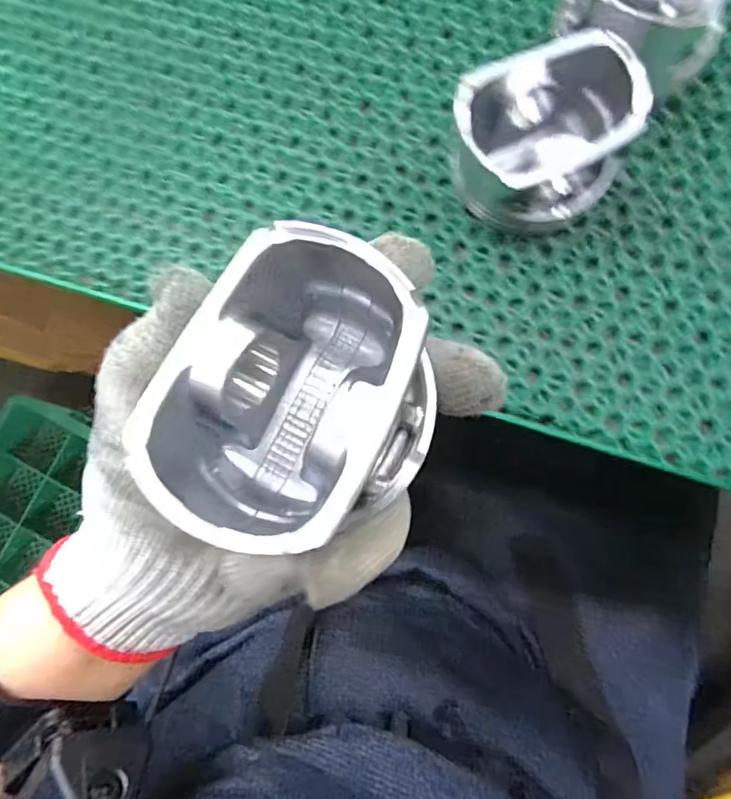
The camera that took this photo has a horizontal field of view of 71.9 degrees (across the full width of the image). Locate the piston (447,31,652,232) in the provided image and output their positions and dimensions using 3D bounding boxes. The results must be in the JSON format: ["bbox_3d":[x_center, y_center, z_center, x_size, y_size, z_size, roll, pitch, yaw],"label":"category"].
[{"bbox_3d":[0.087,-0.120,0.234,0.081,0.051,0.066,-26,81,0],"label":"piston"}]

